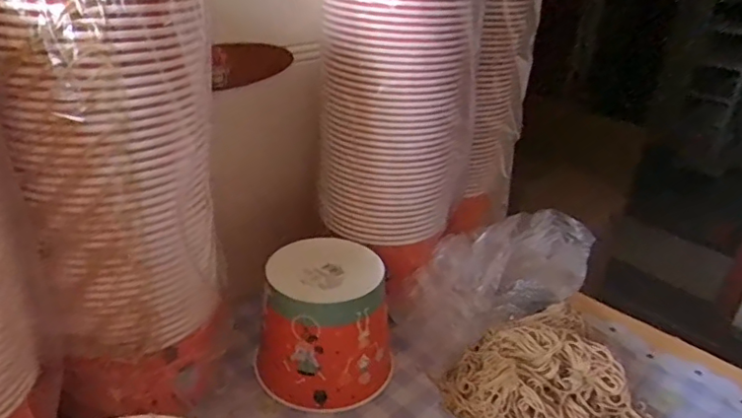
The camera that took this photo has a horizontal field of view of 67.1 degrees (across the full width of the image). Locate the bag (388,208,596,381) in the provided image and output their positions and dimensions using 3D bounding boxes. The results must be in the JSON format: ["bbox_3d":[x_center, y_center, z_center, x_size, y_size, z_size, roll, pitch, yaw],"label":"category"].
[{"bbox_3d":[0.185,0.087,0.743,0.338,0.116,0.105,-17,34,-34],"label":"bag"}]

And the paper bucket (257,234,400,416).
[{"bbox_3d":[-0.048,0.127,0.638,0.147,0.140,0.142,4,28,0],"label":"paper bucket"}]

